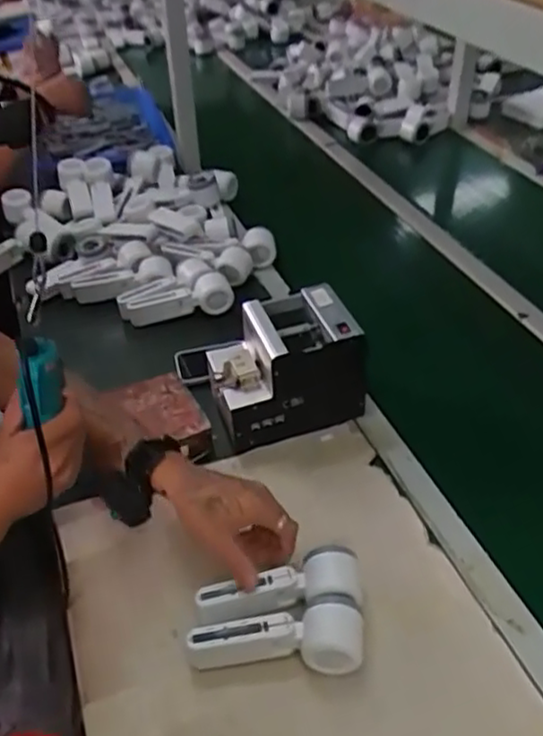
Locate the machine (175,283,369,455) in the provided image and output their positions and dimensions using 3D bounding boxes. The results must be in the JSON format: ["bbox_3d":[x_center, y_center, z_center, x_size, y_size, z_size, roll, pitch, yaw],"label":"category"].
[{"bbox_3d":[0.007,0.000,0.920,0.205,0.146,0.123,-14,42,-14],"label":"machine"}]

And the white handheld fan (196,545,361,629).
[{"bbox_3d":[0.009,0.232,0.718,0.170,0.052,0.053,-6,40,-5],"label":"white handheld fan"}]

